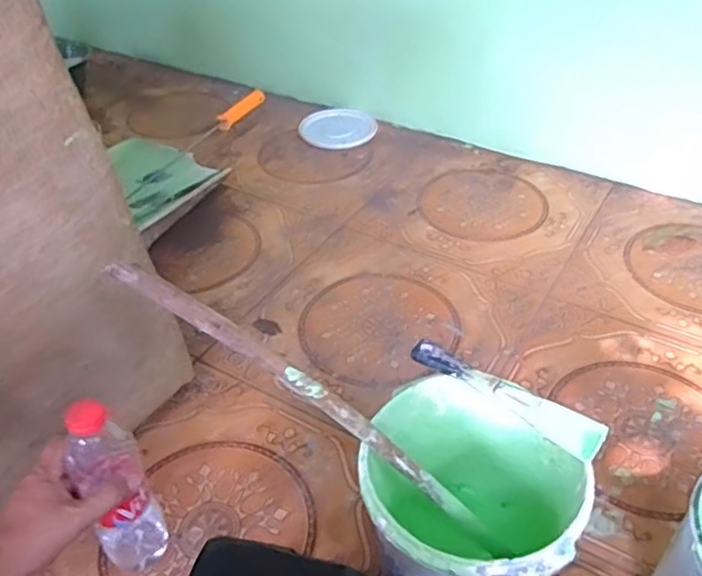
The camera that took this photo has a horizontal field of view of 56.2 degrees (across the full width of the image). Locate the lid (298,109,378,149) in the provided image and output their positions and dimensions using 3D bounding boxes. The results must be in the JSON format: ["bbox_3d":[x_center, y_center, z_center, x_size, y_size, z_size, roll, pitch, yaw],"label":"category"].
[{"bbox_3d":[-0.030,-0.376,1.539,0.176,0.026,0.155,-2,41,0],"label":"lid"}]

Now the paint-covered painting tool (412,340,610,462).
[{"bbox_3d":[0.155,0.103,0.663,0.202,0.017,0.046,27,48,29],"label":"paint-covered painting tool"}]

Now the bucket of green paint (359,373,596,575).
[{"bbox_3d":[0.116,0.236,0.674,0.202,0.195,0.204,-1,41,1],"label":"bucket of green paint"}]

